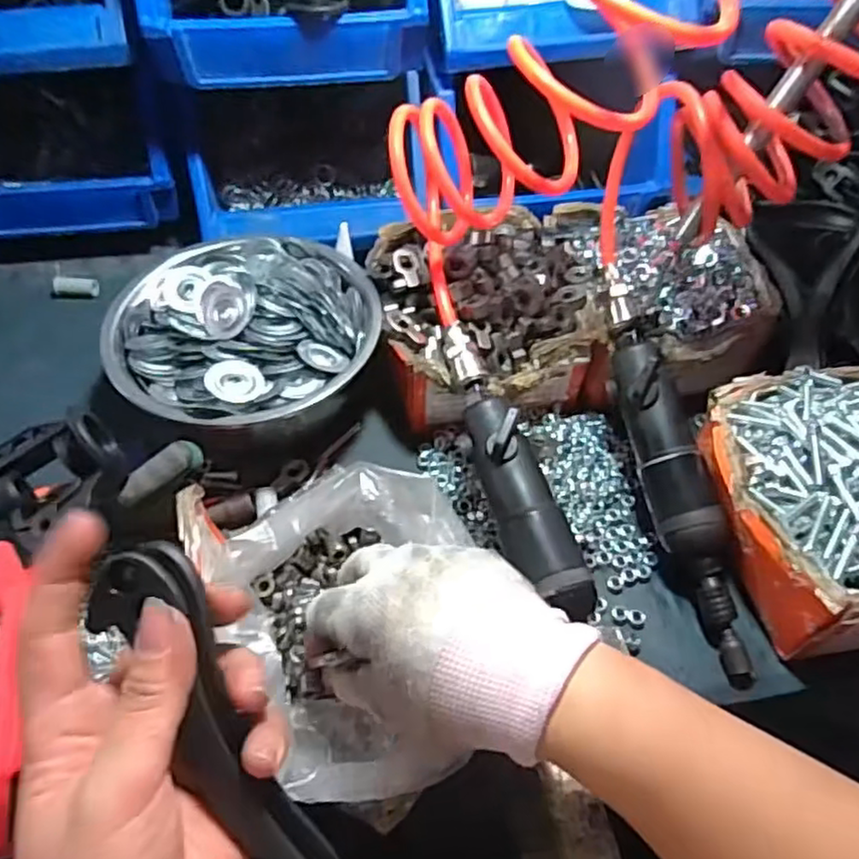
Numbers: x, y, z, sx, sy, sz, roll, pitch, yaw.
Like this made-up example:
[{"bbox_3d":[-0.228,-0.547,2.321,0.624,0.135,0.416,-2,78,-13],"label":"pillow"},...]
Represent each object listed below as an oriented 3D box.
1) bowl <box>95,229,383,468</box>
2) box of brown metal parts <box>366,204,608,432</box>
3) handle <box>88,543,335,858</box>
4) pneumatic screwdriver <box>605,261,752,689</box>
[{"bbox_3d":[-0.133,-0.058,0.485,0.185,0.088,0.180,1,52,-1],"label":"bowl"},{"bbox_3d":[0.039,-0.089,0.507,0.155,0.080,0.179,-10,53,-9],"label":"box of brown metal parts"},{"bbox_3d":[-0.070,0.116,0.237,0.033,0.026,0.163,-27,90,-21],"label":"handle"},{"bbox_3d":[0.152,0.016,0.419,0.035,0.037,0.269,-10,74,-10],"label":"pneumatic screwdriver"}]

